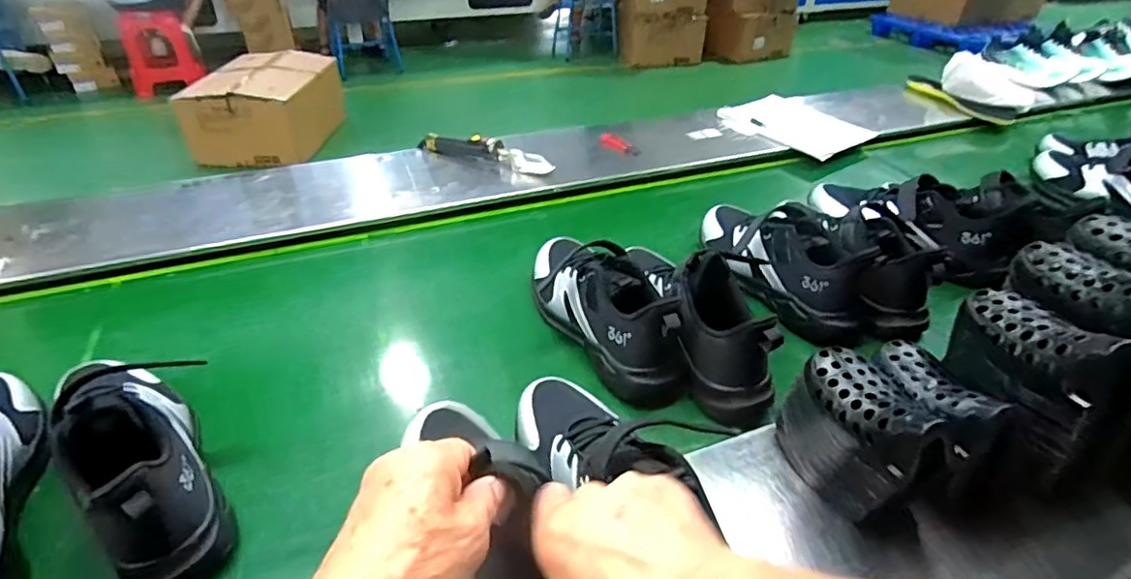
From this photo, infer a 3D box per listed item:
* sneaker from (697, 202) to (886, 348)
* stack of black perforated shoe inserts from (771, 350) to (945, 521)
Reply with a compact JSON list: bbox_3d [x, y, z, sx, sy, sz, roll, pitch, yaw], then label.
[{"bbox_3d":[0.287,-0.055,0.791,0.114,0.111,0.273,-9,38,-13],"label":"sneaker"},{"bbox_3d":[0.234,0.126,0.484,0.044,0.143,0.133,-11,38,-15],"label":"stack of black perforated shoe inserts"}]

